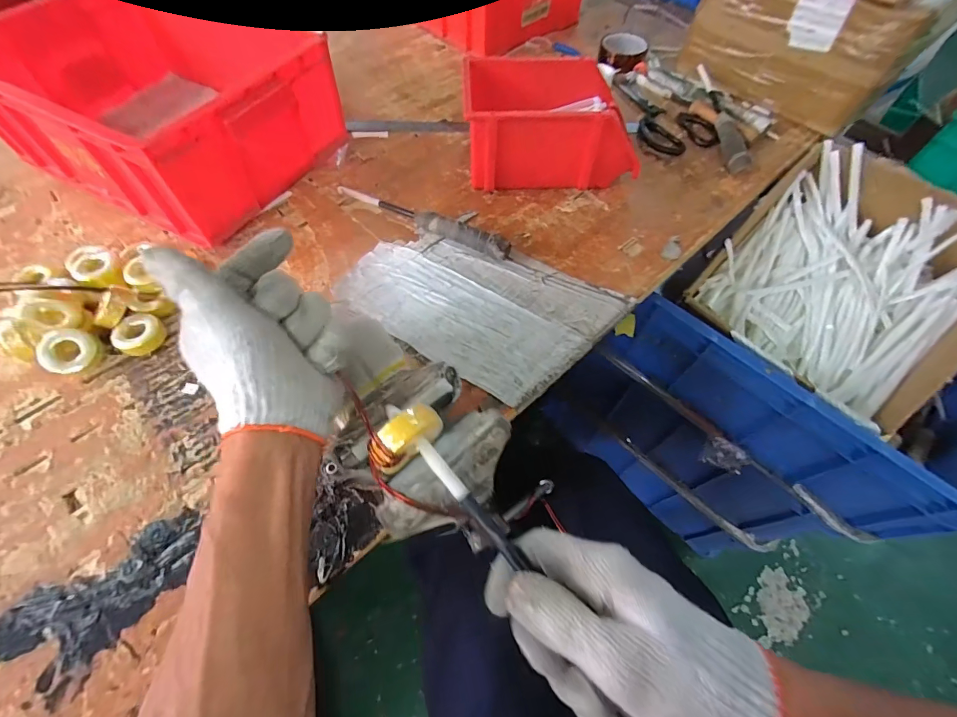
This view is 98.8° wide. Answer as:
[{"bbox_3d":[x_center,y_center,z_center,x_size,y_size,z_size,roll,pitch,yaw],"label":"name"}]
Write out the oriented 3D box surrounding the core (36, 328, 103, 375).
[{"bbox_3d":[-0.430,-0.007,0.431,0.048,0.021,0.046,-2,75,-18],"label":"core"}]

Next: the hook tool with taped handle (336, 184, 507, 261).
[{"bbox_3d":[-0.081,-0.193,0.555,0.273,0.029,0.030,26,61,15],"label":"hook tool with taped handle"}]

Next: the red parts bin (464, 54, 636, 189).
[{"bbox_3d":[0.102,-0.342,0.601,0.237,0.112,0.172,0,58,-1],"label":"red parts bin"}]

